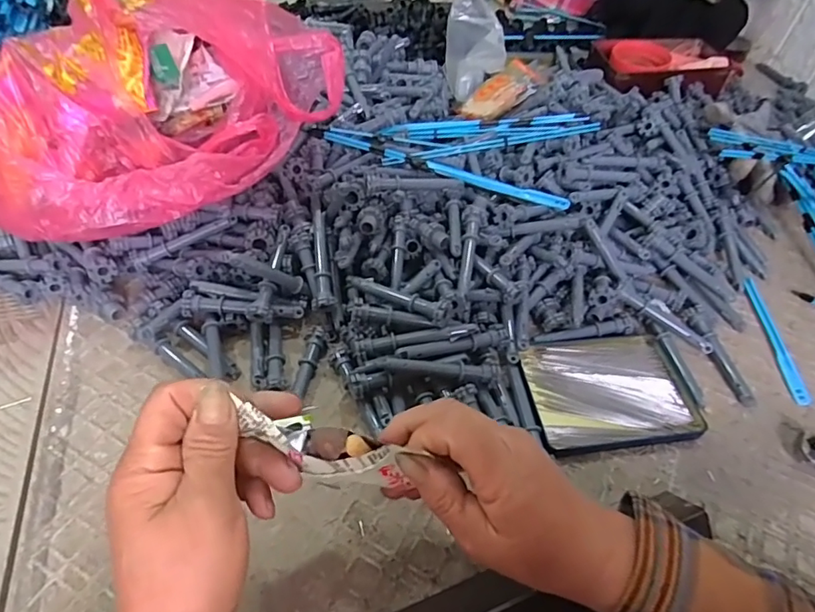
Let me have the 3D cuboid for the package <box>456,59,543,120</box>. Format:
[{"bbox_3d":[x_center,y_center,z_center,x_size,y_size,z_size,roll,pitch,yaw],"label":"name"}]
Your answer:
[{"bbox_3d":[0.115,-0.256,0.620,0.110,0.025,0.058,-35,61,-29],"label":"package"}]

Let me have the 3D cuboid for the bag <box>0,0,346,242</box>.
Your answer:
[{"bbox_3d":[-0.206,-0.172,0.425,0.293,0.109,0.181,-13,52,-16],"label":"bag"}]

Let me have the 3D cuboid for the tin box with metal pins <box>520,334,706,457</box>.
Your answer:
[{"bbox_3d":[0.161,0.069,0.419,0.133,0.016,0.094,-4,50,-8],"label":"tin box with metal pins"}]

